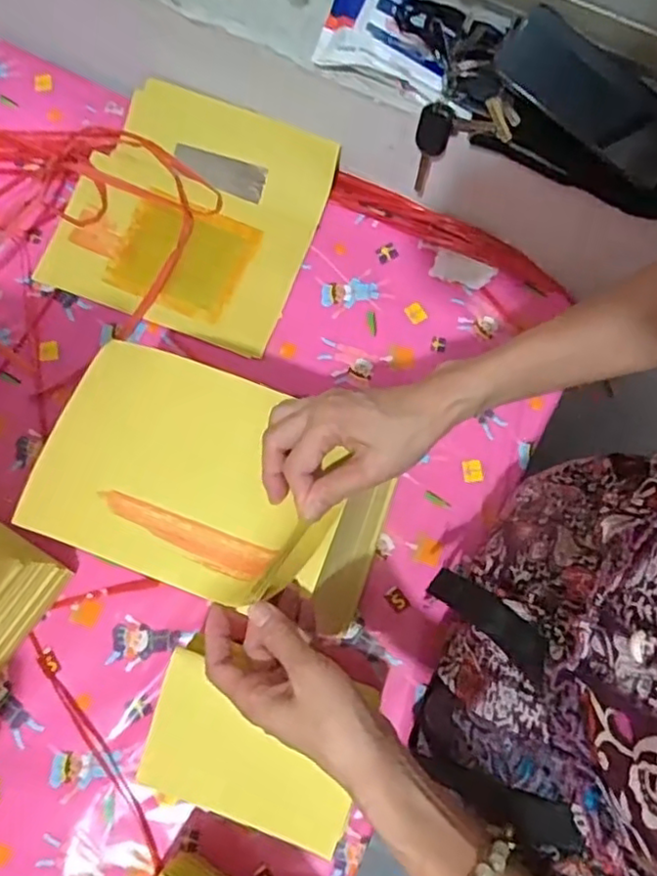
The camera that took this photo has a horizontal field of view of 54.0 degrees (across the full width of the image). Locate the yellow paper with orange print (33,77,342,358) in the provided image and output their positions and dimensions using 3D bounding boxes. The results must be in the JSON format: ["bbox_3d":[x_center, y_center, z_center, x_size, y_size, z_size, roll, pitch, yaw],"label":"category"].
[{"bbox_3d":[-0.145,-0.241,0.680,0.254,0.038,0.246,20,75,4],"label":"yellow paper with orange print"}]

